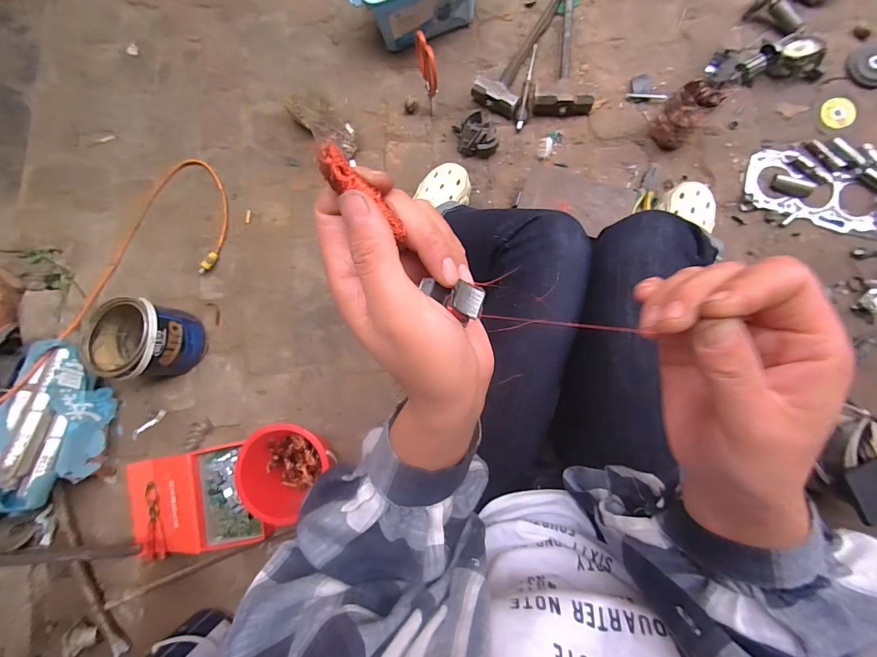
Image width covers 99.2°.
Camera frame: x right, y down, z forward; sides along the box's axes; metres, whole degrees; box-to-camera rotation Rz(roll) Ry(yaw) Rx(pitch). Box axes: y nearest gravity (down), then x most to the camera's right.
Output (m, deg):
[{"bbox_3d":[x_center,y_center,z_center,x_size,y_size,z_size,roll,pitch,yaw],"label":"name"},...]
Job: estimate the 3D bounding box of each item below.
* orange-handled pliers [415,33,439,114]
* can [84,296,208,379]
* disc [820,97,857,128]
[{"bbox_3d":[-0.019,-0.523,0.776,0.031,0.156,0.079,-13,85,5],"label":"orange-handled pliers"},{"bbox_3d":[-0.634,0.026,0.809,0.185,0.158,0.158,-10,85,5],"label":"can"},{"bbox_3d":[0.765,-0.413,0.714,0.052,0.006,0.061,13,89,26],"label":"disc"}]

